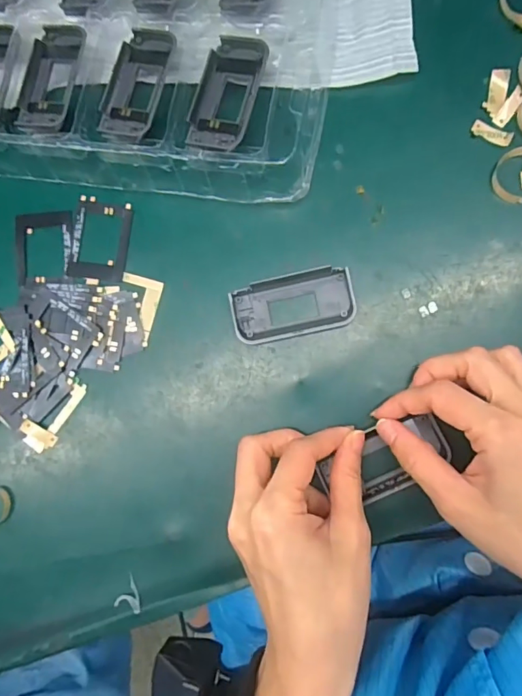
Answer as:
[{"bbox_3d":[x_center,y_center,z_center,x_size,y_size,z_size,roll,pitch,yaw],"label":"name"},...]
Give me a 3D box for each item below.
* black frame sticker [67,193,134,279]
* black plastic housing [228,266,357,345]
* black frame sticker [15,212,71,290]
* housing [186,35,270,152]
[{"bbox_3d":[-0.108,-0.073,0.319,0.040,0.004,0.054,9,89,7],"label":"black frame sticker"},{"bbox_3d":[0.020,-0.027,0.300,0.076,0.008,0.038,-12,87,6],"label":"black plastic housing"},{"bbox_3d":[-0.148,-0.067,0.323,0.039,0.004,0.051,-1,88,6],"label":"black frame sticker"},{"bbox_3d":[-0.021,-0.159,0.298,0.036,0.016,0.076,14,89,7],"label":"housing"}]

